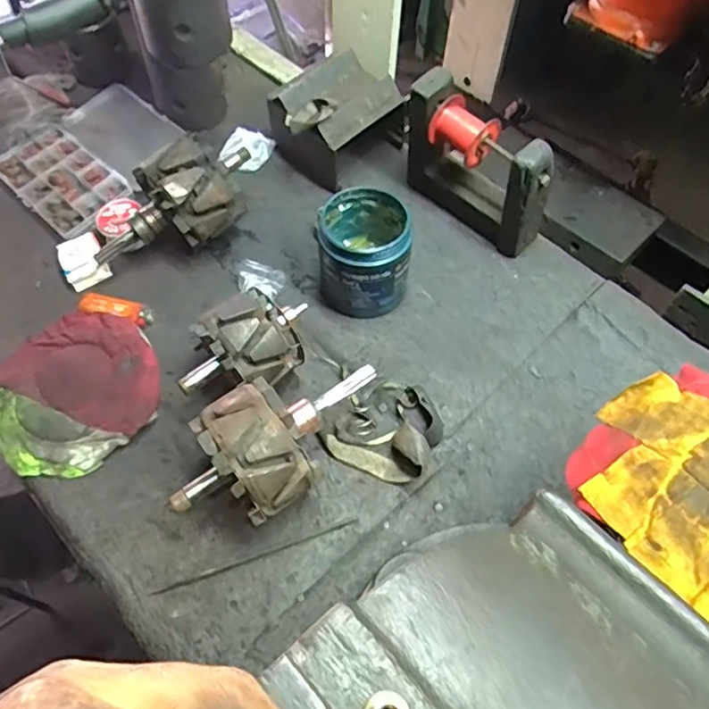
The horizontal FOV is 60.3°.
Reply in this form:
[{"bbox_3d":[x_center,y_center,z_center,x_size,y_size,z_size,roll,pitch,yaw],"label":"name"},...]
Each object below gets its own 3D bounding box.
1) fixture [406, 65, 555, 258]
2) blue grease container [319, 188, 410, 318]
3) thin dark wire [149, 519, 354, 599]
[{"bbox_3d":[0.128,-0.198,0.652,0.053,0.146,0.171,-39,64,-21],"label":"fixture"},{"bbox_3d":[0.009,-0.101,0.620,0.085,0.098,0.093,-2,57,0],"label":"blue grease container"},{"bbox_3d":[-0.080,0.166,0.507,0.173,0.005,0.005,-18,59,-10],"label":"thin dark wire"}]

